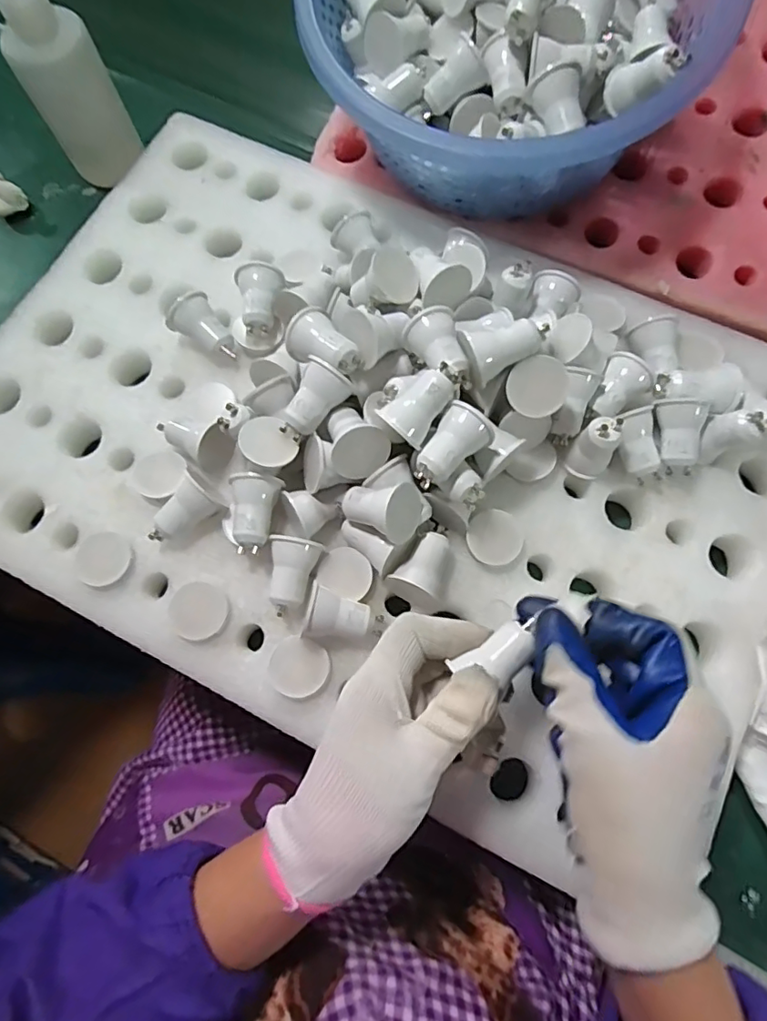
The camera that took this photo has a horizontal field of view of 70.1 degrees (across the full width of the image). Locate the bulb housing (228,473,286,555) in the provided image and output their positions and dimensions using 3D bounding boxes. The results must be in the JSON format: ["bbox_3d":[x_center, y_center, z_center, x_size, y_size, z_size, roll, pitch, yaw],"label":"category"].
[{"bbox_3d":[-0.078,0.004,0.340,0.029,0.029,0.046,3,74,3],"label":"bulb housing"}]

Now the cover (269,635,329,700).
[{"bbox_3d":[-0.050,0.093,0.323,0.034,0.009,0.034,22,75,8],"label":"cover"}]

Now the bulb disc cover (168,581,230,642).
[{"bbox_3d":[-0.114,0.062,0.335,0.034,0.008,0.034,20,75,7],"label":"bulb disc cover"}]

